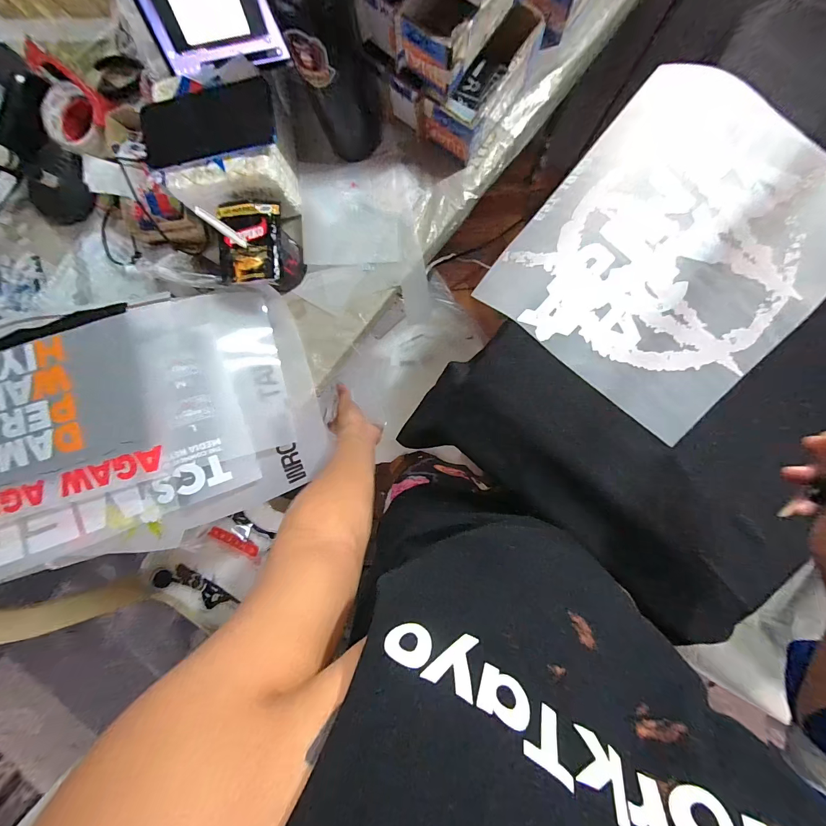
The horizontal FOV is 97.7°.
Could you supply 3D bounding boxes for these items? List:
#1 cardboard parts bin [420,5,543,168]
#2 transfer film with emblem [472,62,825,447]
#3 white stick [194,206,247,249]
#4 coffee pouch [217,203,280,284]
[{"bbox_3d":[0.097,-0.448,0.495,0.080,0.084,0.165,39,95,4],"label":"cardboard parts bin"},{"bbox_3d":[0.284,-0.177,0.404,0.286,0.050,0.324,43,95,4],"label":"transfer film with emblem"},{"bbox_3d":[-0.226,-0.219,0.431,0.009,0.087,0.010,38,95,4],"label":"white stick"},{"bbox_3d":[-0.217,-0.228,0.477,0.078,0.023,0.105,-1,91,6],"label":"coffee pouch"}]

